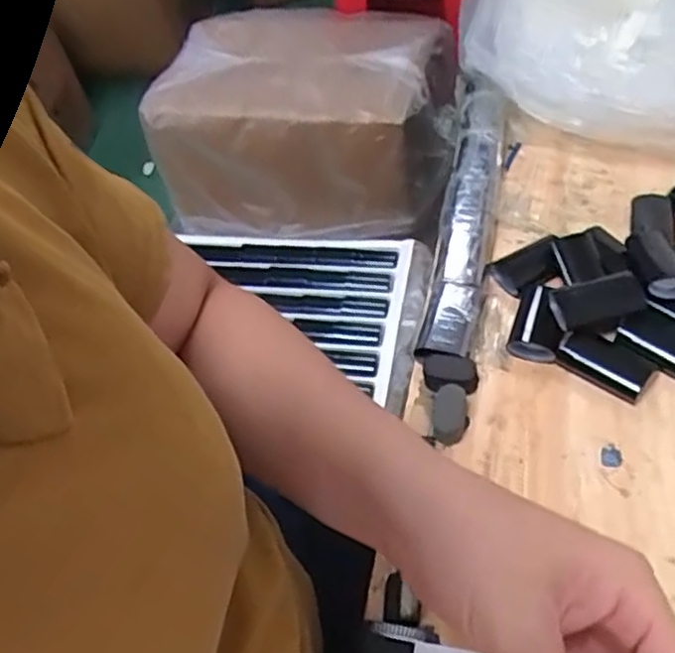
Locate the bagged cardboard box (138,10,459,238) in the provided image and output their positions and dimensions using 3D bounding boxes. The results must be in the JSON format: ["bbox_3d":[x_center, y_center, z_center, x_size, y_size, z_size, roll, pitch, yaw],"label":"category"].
[{"bbox_3d":[-0.061,-0.415,1.396,0.585,0.263,0.372,5,52,14],"label":"bagged cardboard box"}]

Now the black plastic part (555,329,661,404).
[{"bbox_3d":[0.182,0.025,0.460,0.062,0.018,0.031,32,63,30],"label":"black plastic part"}]

